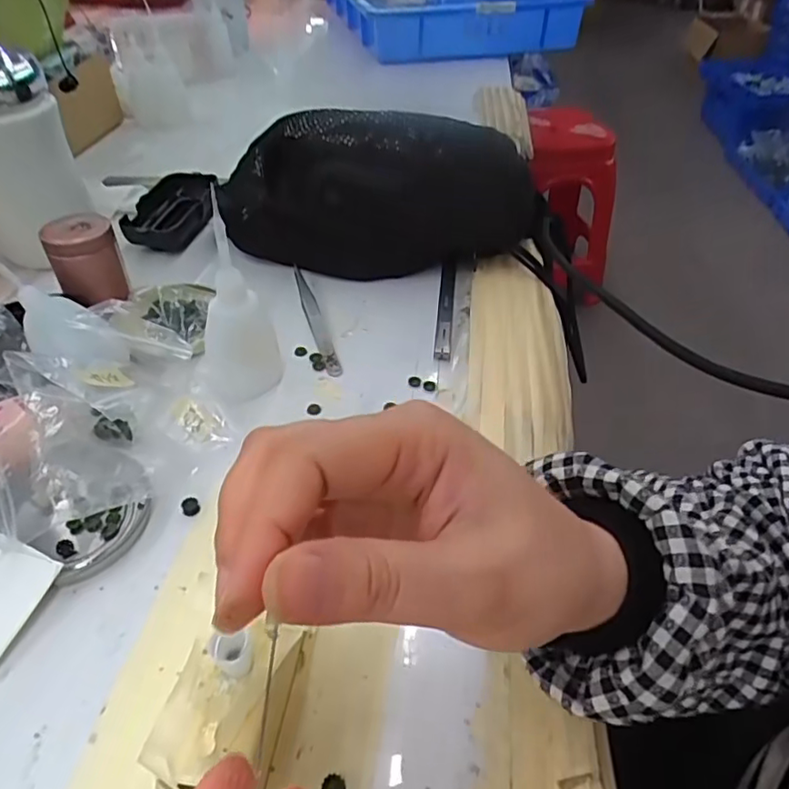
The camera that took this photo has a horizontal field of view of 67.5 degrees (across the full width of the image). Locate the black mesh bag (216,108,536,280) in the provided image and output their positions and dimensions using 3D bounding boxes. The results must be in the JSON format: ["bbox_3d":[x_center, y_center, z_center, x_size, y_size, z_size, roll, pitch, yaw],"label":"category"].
[{"bbox_3d":[-0.008,-0.163,0.460,0.235,0.116,0.085,5,43,2],"label":"black mesh bag"}]

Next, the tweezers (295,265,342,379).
[{"bbox_3d":[-0.058,-0.059,0.426,0.010,0.010,0.128,-11,45,-15],"label":"tweezers"}]

